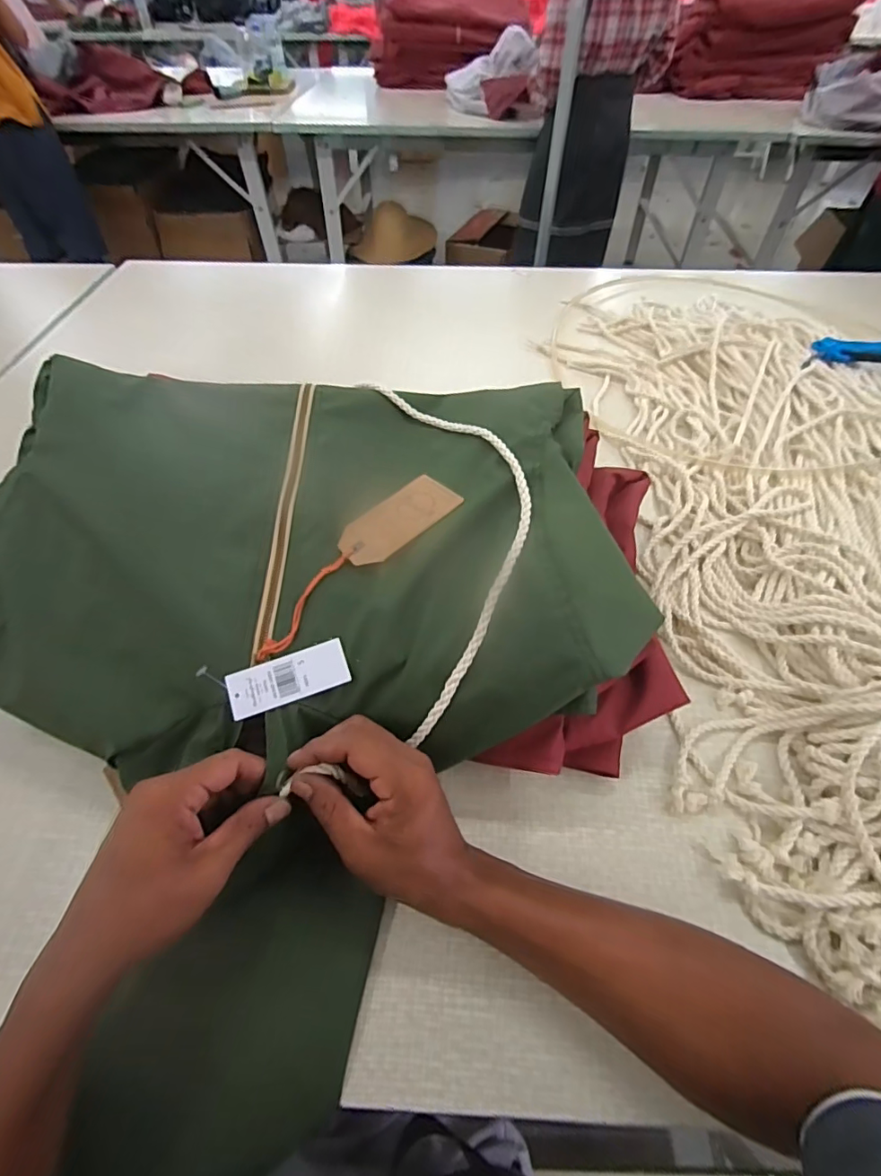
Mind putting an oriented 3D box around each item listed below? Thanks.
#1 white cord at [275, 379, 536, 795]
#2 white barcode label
[{"bbox_3d":[-0.010,-0.034,0.400,0.151,0.052,0.364,4,63,3],"label":"white cord"},{"bbox_3d":[-0.106,0.063,0.357,0.082,0.004,0.033,-19,74,-5],"label":"white barcode label"}]

